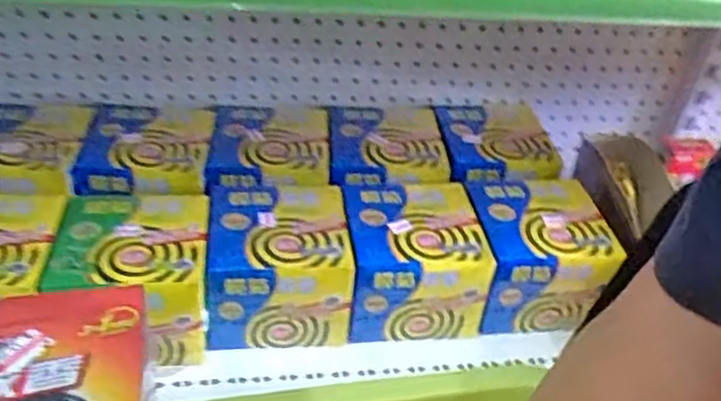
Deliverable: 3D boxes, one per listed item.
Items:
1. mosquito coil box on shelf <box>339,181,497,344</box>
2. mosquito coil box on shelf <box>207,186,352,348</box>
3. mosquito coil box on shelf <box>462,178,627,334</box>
[{"bbox_3d":[0.051,0.059,0.730,0.133,0.103,0.136,-1,37,-10],"label":"mosquito coil box on shelf"},{"bbox_3d":[-0.085,0.062,0.706,0.134,0.101,0.138,-1,37,-10],"label":"mosquito coil box on shelf"},{"bbox_3d":[0.184,0.057,0.754,0.132,0.105,0.141,-2,37,-11],"label":"mosquito coil box on shelf"}]

